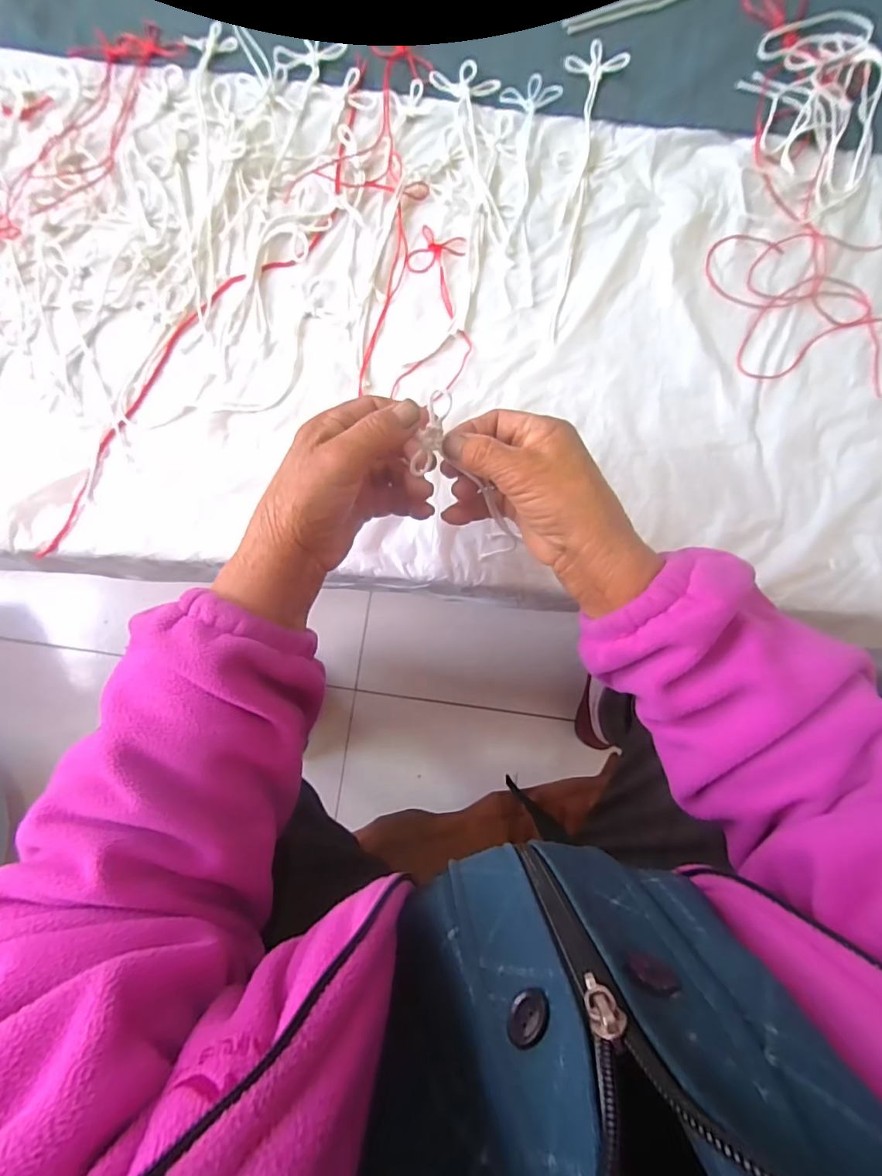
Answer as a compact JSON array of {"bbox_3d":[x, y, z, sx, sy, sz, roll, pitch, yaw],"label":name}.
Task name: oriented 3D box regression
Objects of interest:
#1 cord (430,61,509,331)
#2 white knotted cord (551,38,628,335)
[{"bbox_3d":[0.030,-0.333,0.416,0.051,0.005,0.232,-6,86,-2],"label":"cord"},{"bbox_3d":[0.111,-0.340,0.419,0.048,0.008,0.272,12,85,-1],"label":"white knotted cord"}]

